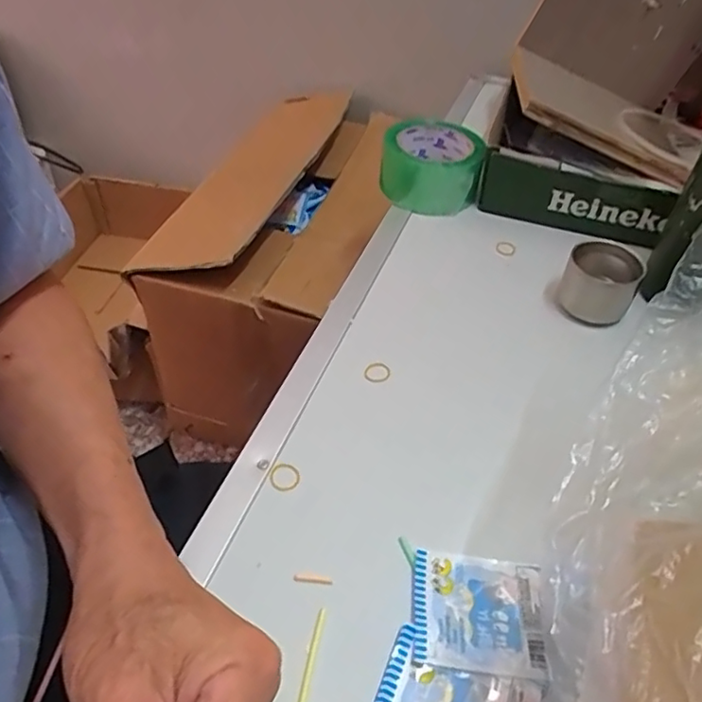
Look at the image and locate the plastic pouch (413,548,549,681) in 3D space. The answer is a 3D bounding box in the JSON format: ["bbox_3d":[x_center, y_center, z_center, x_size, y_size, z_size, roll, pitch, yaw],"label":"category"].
[{"bbox_3d":[0.073,0.147,0.343,0.072,0.007,0.062,7,45,4],"label":"plastic pouch"}]

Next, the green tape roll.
[{"bbox_3d":[0.085,-0.197,0.641,0.103,0.063,0.106,8,45,5],"label":"green tape roll"}]

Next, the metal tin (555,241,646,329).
[{"bbox_3d":[0.215,-0.060,0.522,0.059,0.050,0.067,25,49,20],"label":"metal tin"}]

